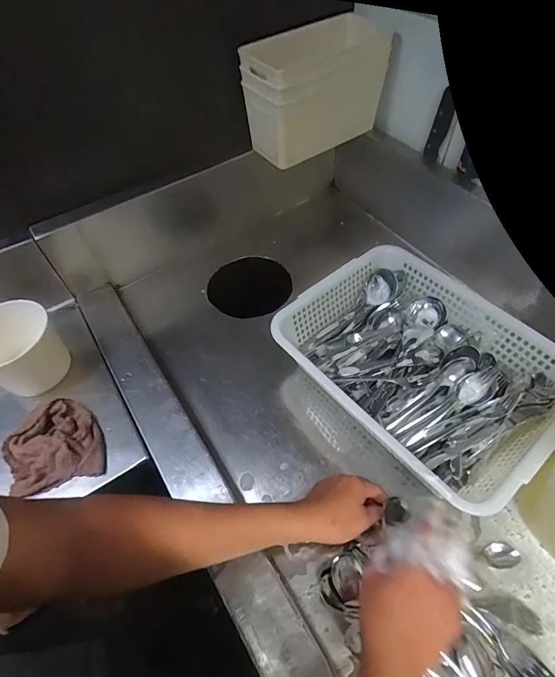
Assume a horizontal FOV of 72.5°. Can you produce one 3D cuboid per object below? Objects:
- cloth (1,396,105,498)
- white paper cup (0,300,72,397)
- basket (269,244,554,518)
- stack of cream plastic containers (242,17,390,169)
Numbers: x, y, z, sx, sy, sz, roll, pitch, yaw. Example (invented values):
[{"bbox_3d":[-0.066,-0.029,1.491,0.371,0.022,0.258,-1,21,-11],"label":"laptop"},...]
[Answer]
[{"bbox_3d":[-0.340,0.162,0.575,0.135,0.025,0.130,-18,56,-9],"label":"cloth"},{"bbox_3d":[-0.426,0.017,0.627,0.127,0.111,0.120,-38,62,-21],"label":"white paper cup"},{"bbox_3d":[0.221,0.032,0.590,0.315,0.090,0.382,-34,60,-19],"label":"basket"},{"bbox_3d":[0.066,-0.476,0.737,0.257,0.187,0.145,-33,60,-19],"label":"stack of cream plastic containers"}]

